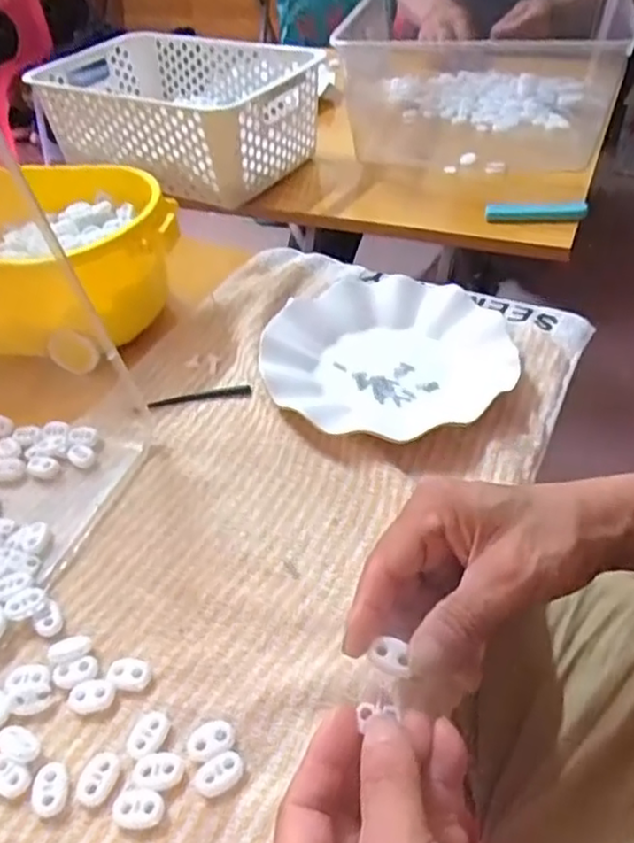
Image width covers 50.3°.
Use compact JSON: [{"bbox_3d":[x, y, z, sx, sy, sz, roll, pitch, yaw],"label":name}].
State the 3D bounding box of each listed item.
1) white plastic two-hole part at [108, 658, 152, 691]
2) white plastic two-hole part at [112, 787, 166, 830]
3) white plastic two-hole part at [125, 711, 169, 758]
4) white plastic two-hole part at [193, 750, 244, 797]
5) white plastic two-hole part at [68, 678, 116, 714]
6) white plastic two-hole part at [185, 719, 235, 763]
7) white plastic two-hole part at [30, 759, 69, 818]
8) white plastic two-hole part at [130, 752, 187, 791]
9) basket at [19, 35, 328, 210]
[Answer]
[{"bbox_3d":[-0.097,0.130,0.347,0.022,0.006,0.016,11,45,18],"label":"white plastic two-hole part"},{"bbox_3d":[-0.079,0.171,0.300,0.023,0.004,0.016,1,43,7],"label":"white plastic two-hole part"},{"bbox_3d":[-0.081,0.150,0.323,0.016,0.004,0.022,14,46,20],"label":"white plastic two-hole part"},{"bbox_3d":[-0.045,0.161,0.309,0.022,0.006,0.017,-23,45,-18],"label":"white plastic two-hole part"},{"bbox_3d":[-0.114,0.138,0.340,0.022,0.005,0.015,-13,43,-7],"label":"white plastic two-hole part"},{"bbox_3d":[-0.050,0.151,0.320,0.022,0.004,0.016,-11,43,-5],"label":"white plastic two-hole part"},{"bbox_3d":[-0.123,0.168,0.309,0.016,0.004,0.023,-16,44,-11],"label":"white plastic two-hole part"},{"bbox_3d":[-0.073,0.160,0.310,0.023,0.004,0.016,-7,43,-1],"label":"white plastic two-hole part"},{"bbox_3d":[-0.161,-0.368,0.807,0.315,0.106,0.201,22,49,27],"label":"basket"}]

